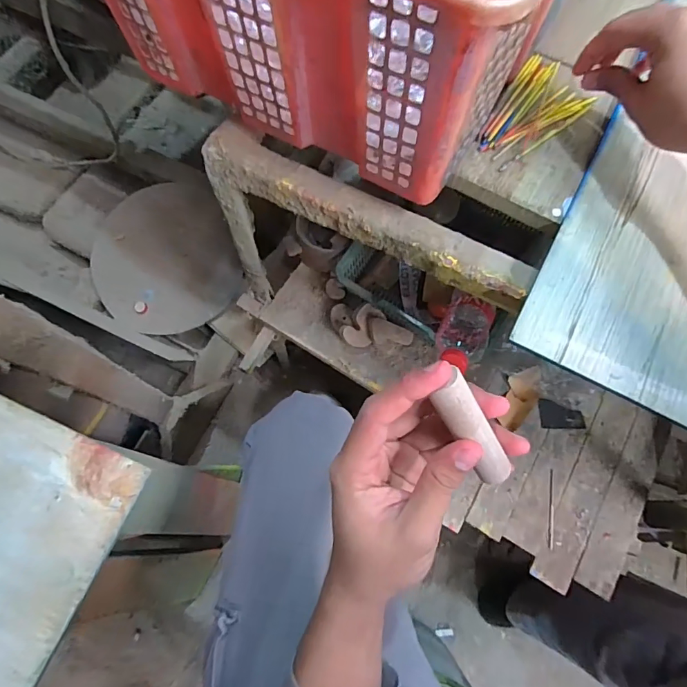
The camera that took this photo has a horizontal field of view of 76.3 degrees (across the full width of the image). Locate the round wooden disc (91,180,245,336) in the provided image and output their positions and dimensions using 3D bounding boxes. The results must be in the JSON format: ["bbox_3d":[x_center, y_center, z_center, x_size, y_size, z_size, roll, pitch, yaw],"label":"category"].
[{"bbox_3d":[-0.366,-0.172,0.897,0.284,0.023,0.294,0,88,-1],"label":"round wooden disc"}]

